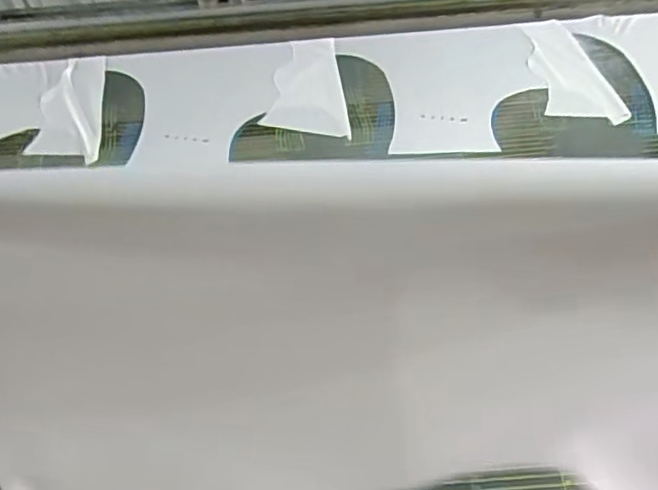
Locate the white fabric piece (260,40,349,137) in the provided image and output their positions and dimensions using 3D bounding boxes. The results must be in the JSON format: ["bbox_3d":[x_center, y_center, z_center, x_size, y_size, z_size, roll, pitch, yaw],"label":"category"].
[{"bbox_3d":[-0.043,-0.261,1.004,0.126,0.011,0.250,-6,55,-2],"label":"white fabric piece"}]

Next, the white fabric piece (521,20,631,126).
[{"bbox_3d":[0.383,-0.290,0.986,0.106,0.011,0.265,-7,56,-3],"label":"white fabric piece"}]

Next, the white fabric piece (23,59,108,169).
[{"bbox_3d":[-0.435,-0.228,1.023,0.113,0.029,0.284,-9,56,-4],"label":"white fabric piece"}]

